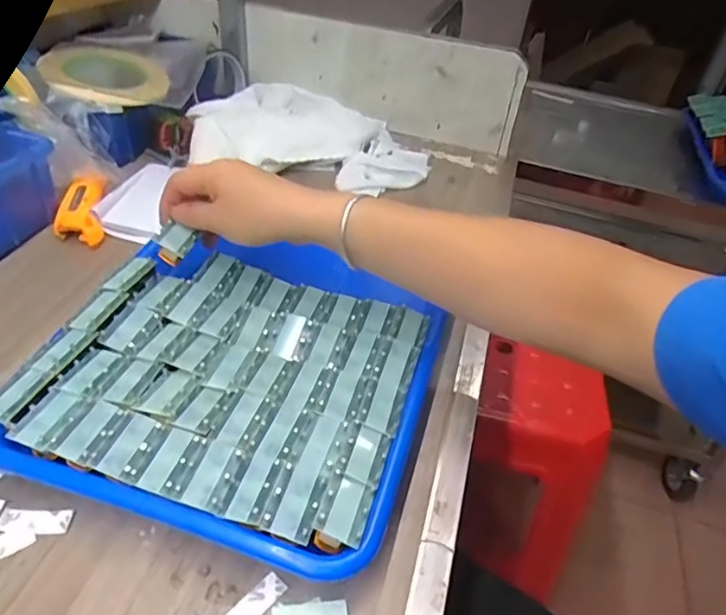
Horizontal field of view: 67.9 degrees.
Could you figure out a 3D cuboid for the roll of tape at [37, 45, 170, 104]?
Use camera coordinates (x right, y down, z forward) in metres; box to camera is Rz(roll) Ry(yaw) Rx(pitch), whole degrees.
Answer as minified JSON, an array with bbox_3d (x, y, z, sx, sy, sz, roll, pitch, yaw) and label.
[{"bbox_3d":[-0.270,-0.247,0.566,0.120,0.022,0.115,-4,42,-12],"label":"roll of tape"}]

